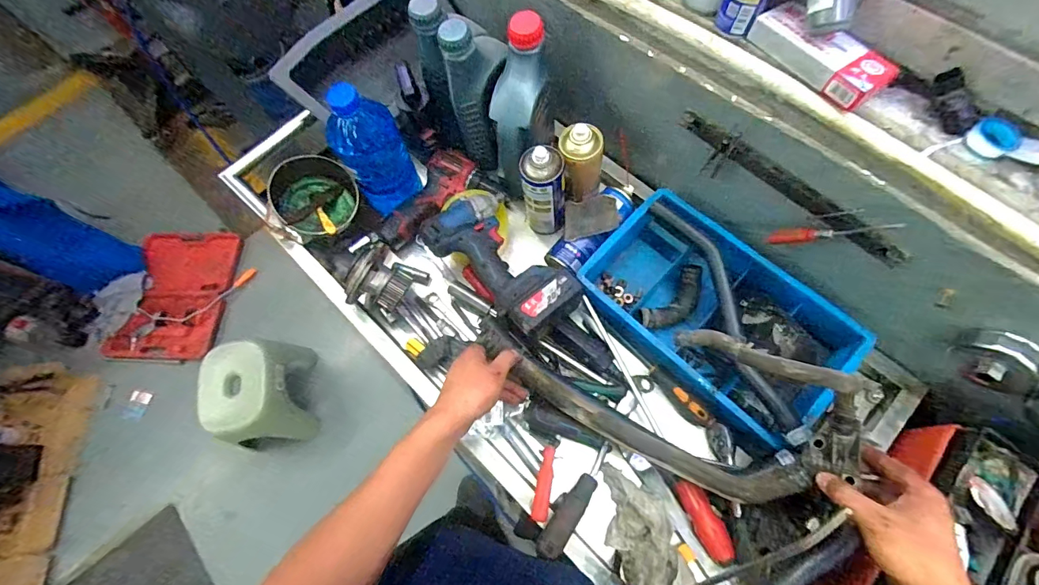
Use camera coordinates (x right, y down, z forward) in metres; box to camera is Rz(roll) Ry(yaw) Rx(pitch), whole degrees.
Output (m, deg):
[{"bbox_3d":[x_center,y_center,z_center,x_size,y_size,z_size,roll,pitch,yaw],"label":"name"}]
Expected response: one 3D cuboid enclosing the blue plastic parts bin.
[{"bbox_3d":[0.272,0.026,0.640,0.342,0.115,0.208,40,76,16],"label":"blue plastic parts bin"}]

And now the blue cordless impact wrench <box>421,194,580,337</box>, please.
[{"bbox_3d":[-0.030,-0.042,0.662,0.131,0.064,0.241,-40,72,-11],"label":"blue cordless impact wrench"}]

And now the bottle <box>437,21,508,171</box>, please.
[{"bbox_3d":[-0.063,-0.305,0.682,0.074,0.222,0.101,29,73,13],"label":"bottle"}]

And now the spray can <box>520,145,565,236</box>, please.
[{"bbox_3d":[0.037,-0.154,0.691,0.062,0.179,0.053,-2,69,2],"label":"spray can"}]

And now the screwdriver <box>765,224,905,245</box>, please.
[{"bbox_3d":[0.372,-0.071,0.534,0.019,0.140,0.014,38,71,-27],"label":"screwdriver"}]

